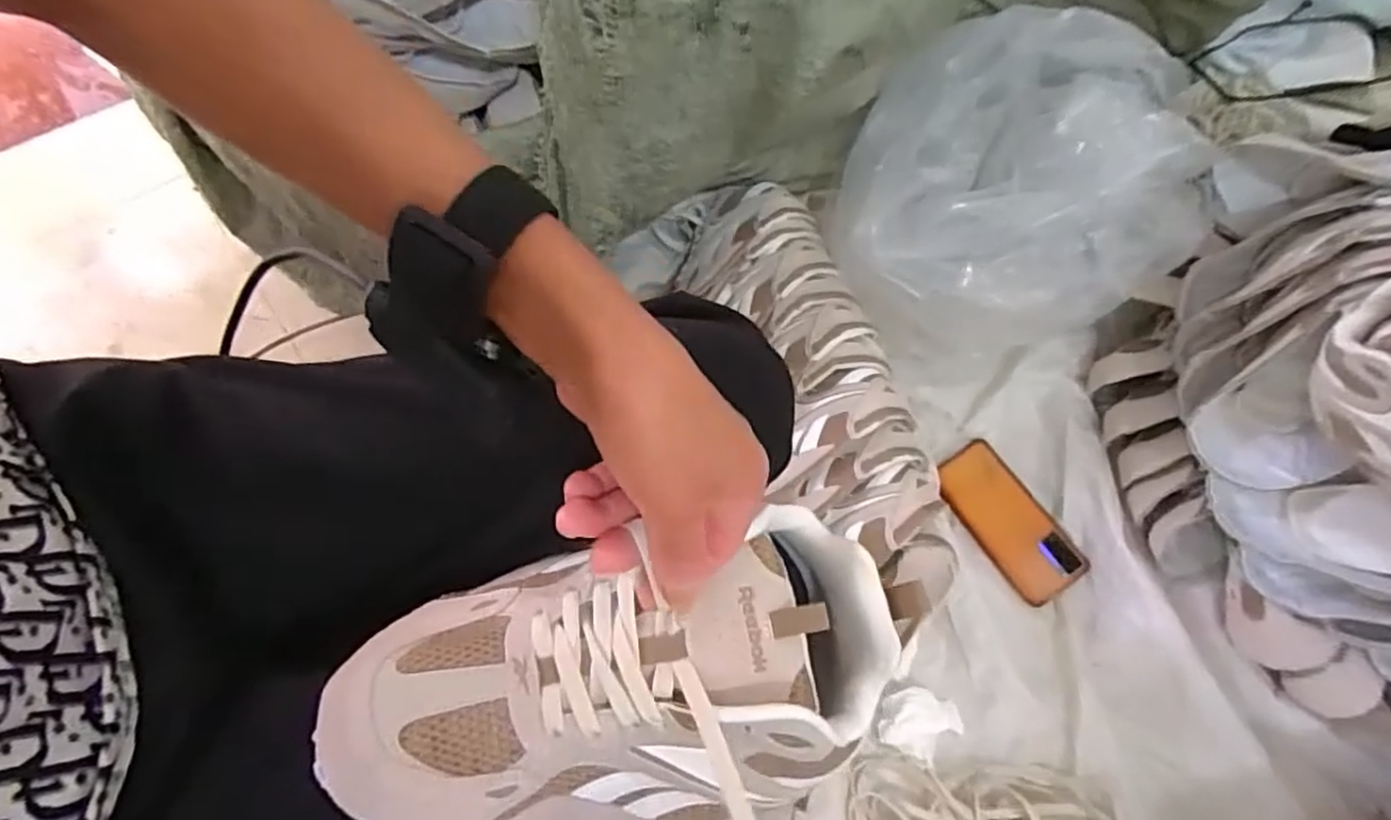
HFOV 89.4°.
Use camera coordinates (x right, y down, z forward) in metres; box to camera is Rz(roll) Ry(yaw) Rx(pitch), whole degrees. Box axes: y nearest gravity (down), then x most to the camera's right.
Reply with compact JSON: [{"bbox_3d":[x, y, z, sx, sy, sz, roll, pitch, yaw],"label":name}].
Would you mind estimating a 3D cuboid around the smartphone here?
[{"bbox_3d":[0.326,0.116,0.735,0.076,0.009,0.167,-34,70,-3],"label":"smartphone"}]

